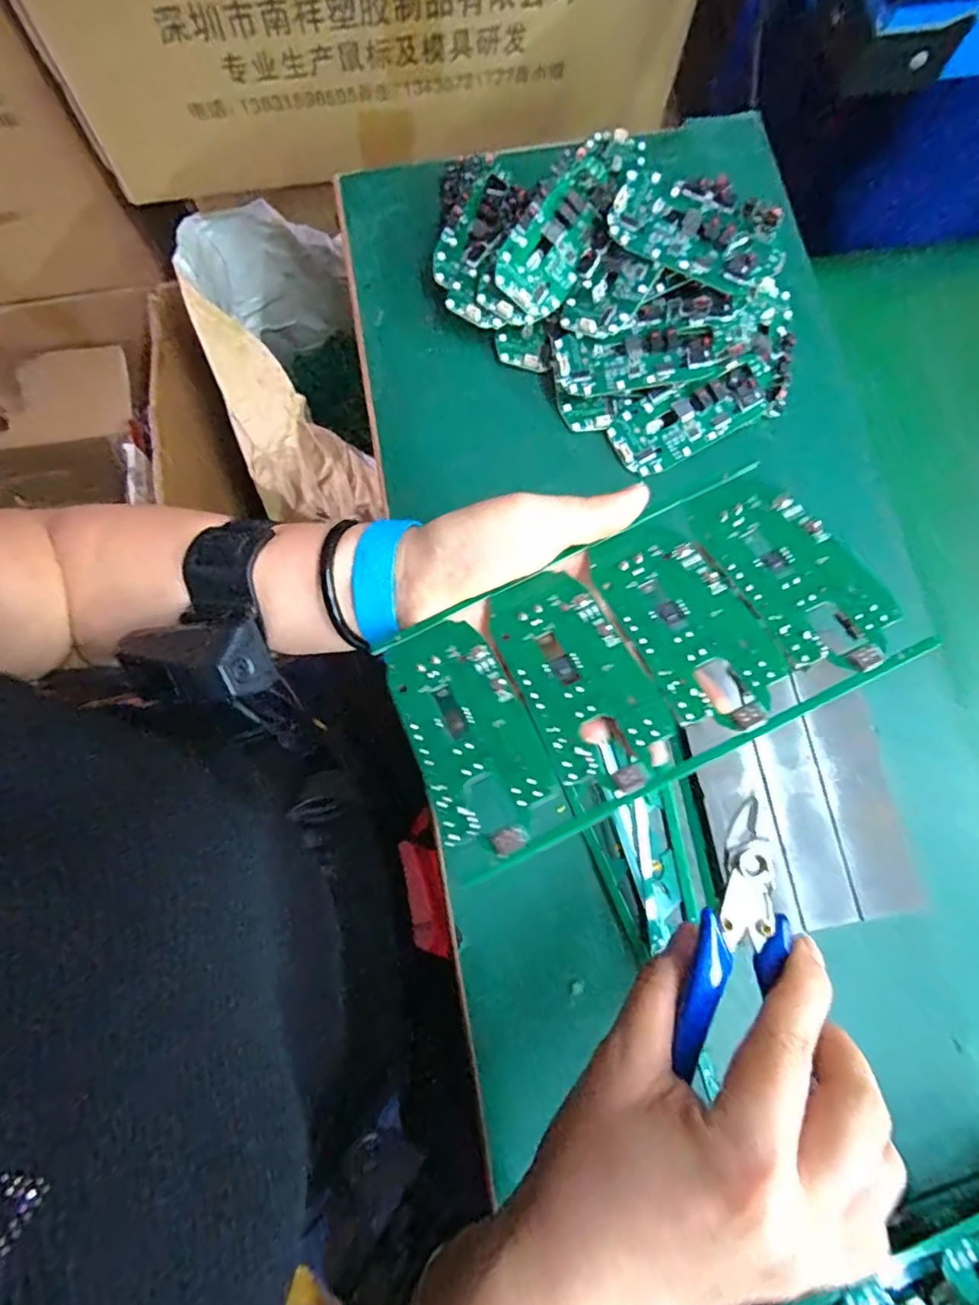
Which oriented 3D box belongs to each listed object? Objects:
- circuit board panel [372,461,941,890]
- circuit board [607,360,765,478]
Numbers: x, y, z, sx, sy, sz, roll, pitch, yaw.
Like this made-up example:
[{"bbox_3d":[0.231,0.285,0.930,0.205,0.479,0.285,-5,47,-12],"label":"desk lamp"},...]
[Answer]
[{"bbox_3d":[0.055,0.000,0.232,0.185,0.004,0.104,-26,61,-2],"label":"circuit board panel"},{"bbox_3d":[0.118,-0.139,0.350,0.088,0.012,0.043,-23,79,7],"label":"circuit board"}]

